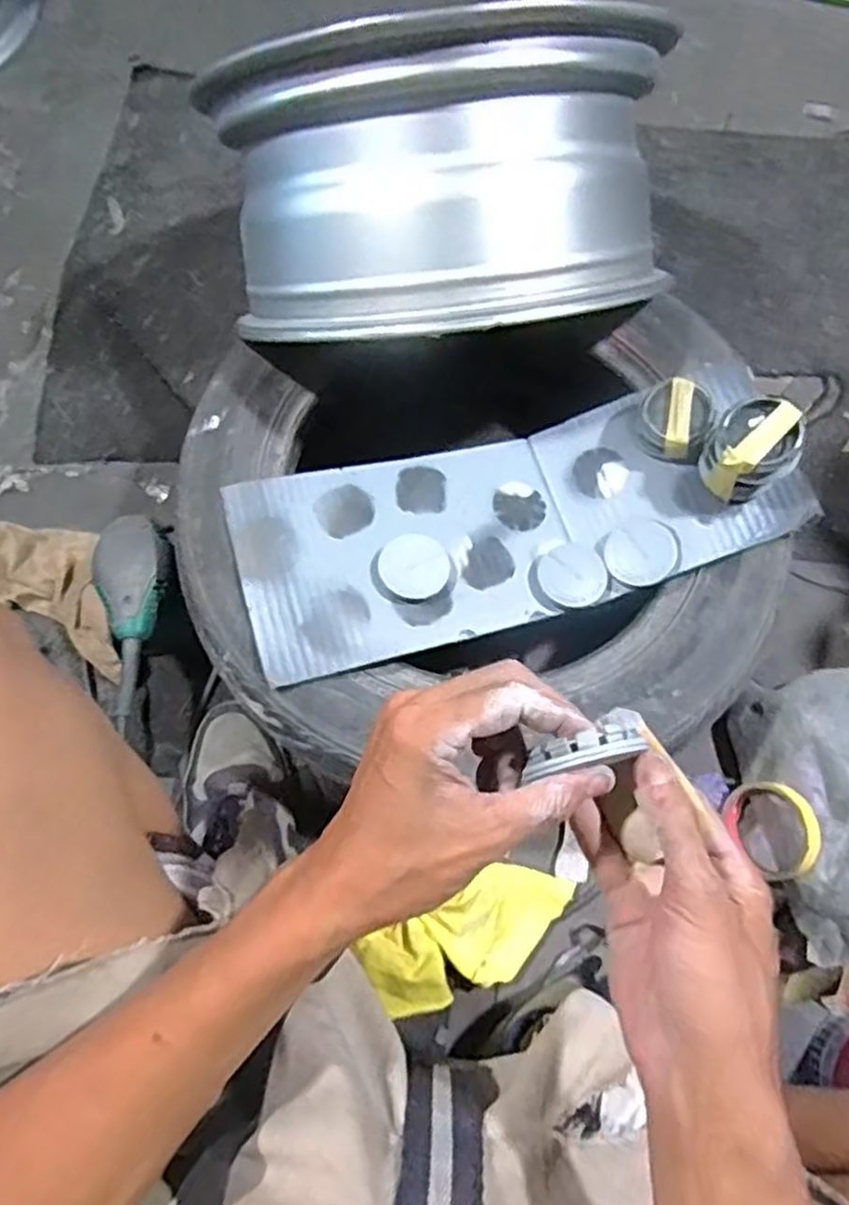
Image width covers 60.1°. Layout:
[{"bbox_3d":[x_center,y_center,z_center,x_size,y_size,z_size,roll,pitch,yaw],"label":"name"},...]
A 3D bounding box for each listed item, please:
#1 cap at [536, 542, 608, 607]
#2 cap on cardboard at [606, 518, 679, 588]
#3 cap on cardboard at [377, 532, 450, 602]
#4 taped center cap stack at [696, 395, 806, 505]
[{"bbox_3d":[0.126,-0.024,0.626,0.056,0.014,0.058,0,74,0],"label":"cap"},{"bbox_3d":[0.185,-0.043,0.626,0.059,0.012,0.059,-4,74,12],"label":"cap on cardboard"},{"bbox_3d":[-0.008,-0.029,0.615,0.057,0.026,0.056,0,74,-1],"label":"cap on cardboard"},{"bbox_3d":[0.257,-0.119,0.589,0.064,0.076,0.063,40,78,11],"label":"taped center cap stack"}]

